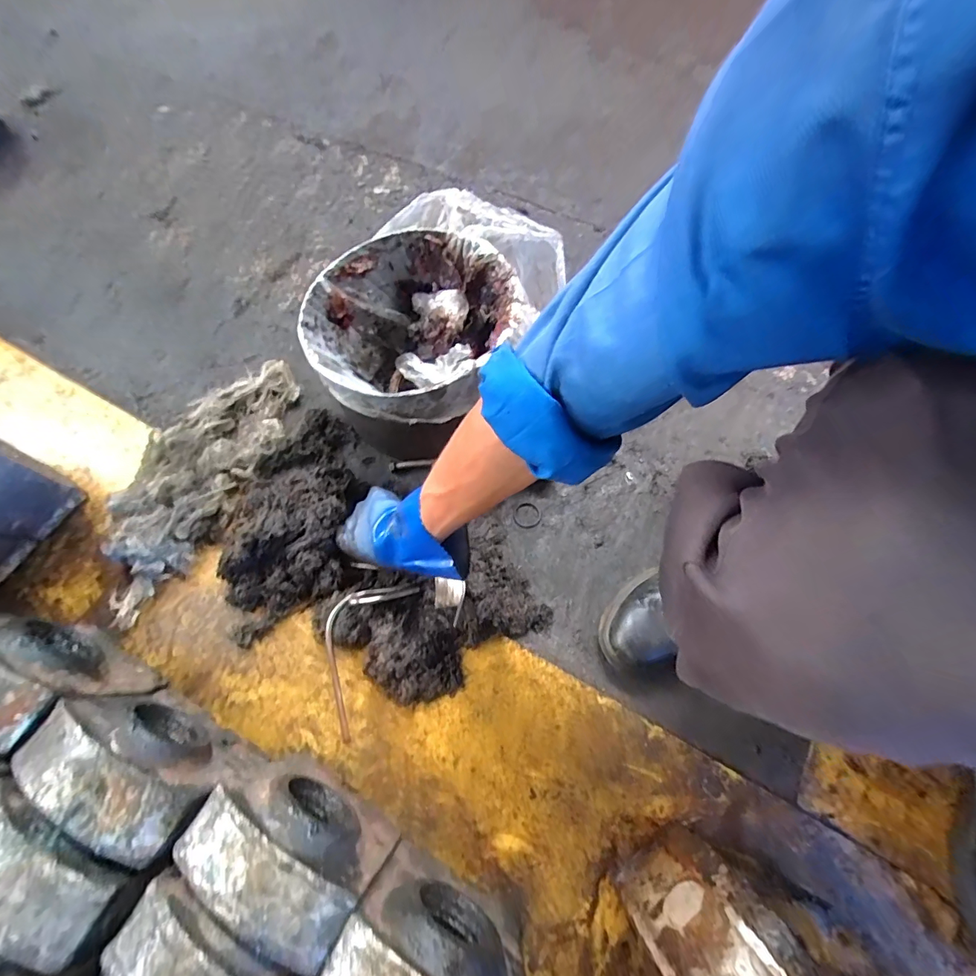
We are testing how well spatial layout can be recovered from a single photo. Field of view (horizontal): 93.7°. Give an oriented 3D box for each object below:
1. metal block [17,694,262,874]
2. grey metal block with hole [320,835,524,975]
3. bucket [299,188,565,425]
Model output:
[{"bbox_3d":[-0.350,0.293,0.487,0.172,0.193,0.084,23,70,12],"label":"metal block"},{"bbox_3d":[-0.048,0.429,0.420,0.163,0.187,0.093,18,69,10],"label":"grey metal block with hole"},{"bbox_3d":[-0.078,-0.249,0.723,0.280,0.218,0.401,33,72,15],"label":"bucket"}]

